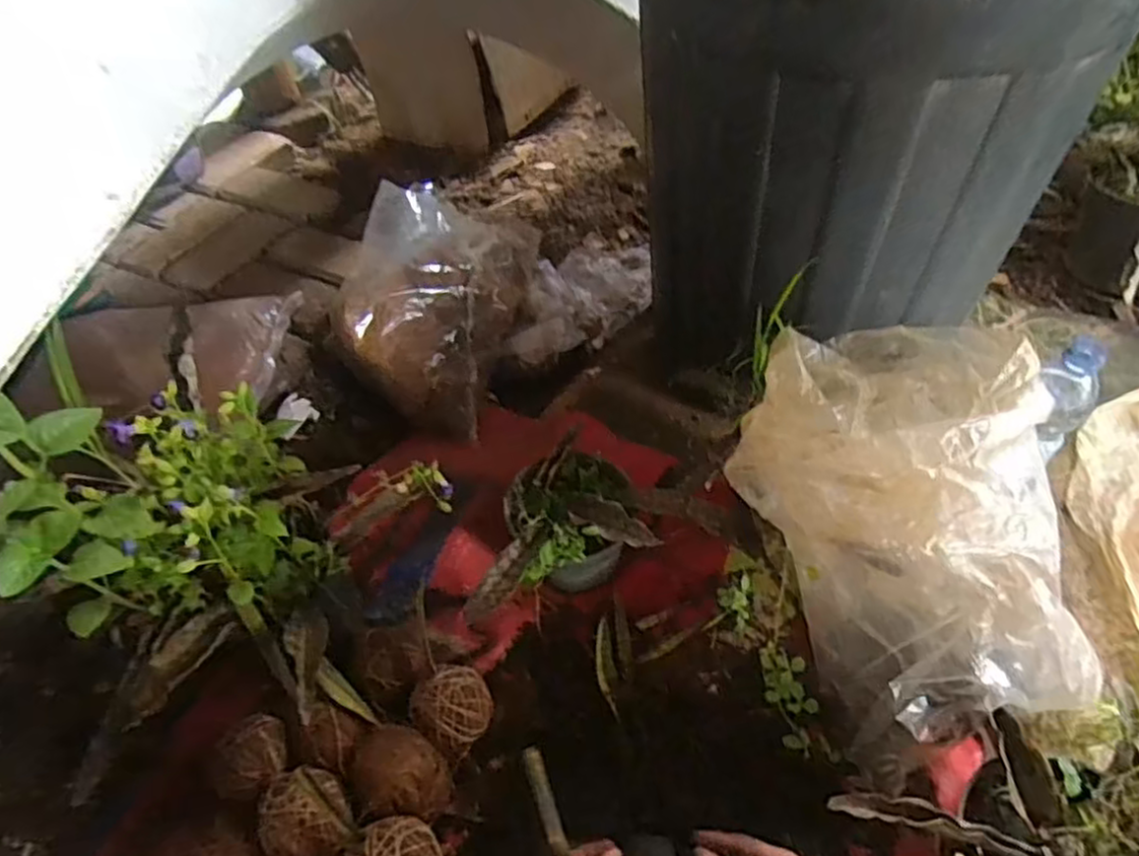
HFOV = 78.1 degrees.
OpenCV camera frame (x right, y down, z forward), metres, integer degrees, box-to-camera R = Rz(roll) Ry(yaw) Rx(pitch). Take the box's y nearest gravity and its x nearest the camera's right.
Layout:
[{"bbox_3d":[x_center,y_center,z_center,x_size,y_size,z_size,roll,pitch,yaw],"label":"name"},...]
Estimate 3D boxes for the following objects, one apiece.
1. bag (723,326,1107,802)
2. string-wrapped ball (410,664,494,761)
[{"bbox_3d":[0.275,0.072,0.605,0.213,0.247,0.320,-17,50,-9],"label":"bag"},{"bbox_3d":[-0.106,0.262,0.648,0.070,0.064,0.065,-3,49,4],"label":"string-wrapped ball"}]

